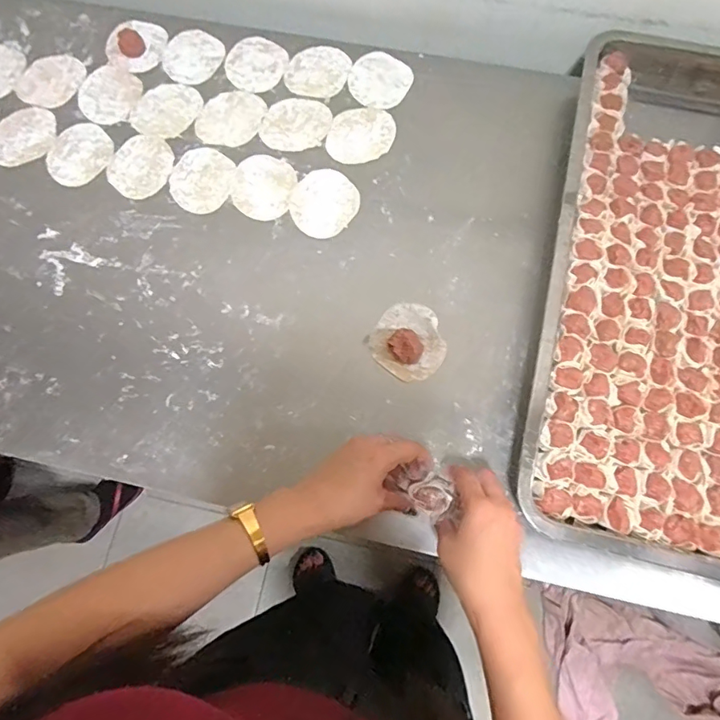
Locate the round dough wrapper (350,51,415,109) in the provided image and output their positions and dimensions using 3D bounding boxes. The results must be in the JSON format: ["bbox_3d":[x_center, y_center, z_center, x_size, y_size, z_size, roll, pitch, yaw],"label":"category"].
[{"bbox_3d":[0.026,-0.363,0.648,0.079,0.007,0.084,0,75,0],"label":"round dough wrapper"}]

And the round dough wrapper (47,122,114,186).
[{"bbox_3d":[-0.353,-0.258,0.629,0.076,0.007,0.083,0,75,0],"label":"round dough wrapper"}]

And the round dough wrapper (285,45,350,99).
[{"bbox_3d":[-0.054,-0.380,0.654,0.080,0.008,0.083,0,75,0],"label":"round dough wrapper"}]

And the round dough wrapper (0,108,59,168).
[{"bbox_3d":[-0.429,-0.286,0.639,0.087,0.011,0.069,-25,76,-6],"label":"round dough wrapper"}]

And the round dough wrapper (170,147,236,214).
[{"bbox_3d":[-0.194,-0.222,0.612,0.076,0.004,0.087,8,75,3],"label":"round dough wrapper"}]

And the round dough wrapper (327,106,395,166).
[{"bbox_3d":[0.002,-0.284,0.630,0.079,0.004,0.087,21,76,6],"label":"round dough wrapper"}]

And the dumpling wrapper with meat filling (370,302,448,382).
[{"bbox_3d":[0.055,-0.023,0.534,0.079,0.020,0.081,0,75,0],"label":"dumpling wrapper with meat filling"}]

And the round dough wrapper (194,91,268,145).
[{"bbox_3d":[-0.164,-0.309,0.636,0.079,0.004,0.084,0,75,0],"label":"round dough wrapper"}]

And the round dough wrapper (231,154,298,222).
[{"bbox_3d":[-0.118,-0.210,0.607,0.074,0.004,0.084,14,75,4],"label":"round dough wrapper"}]

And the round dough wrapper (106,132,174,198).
[{"bbox_3d":[-0.273,-0.243,0.622,0.077,0.004,0.084,0,75,0],"label":"round dough wrapper"}]

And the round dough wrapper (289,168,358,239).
[{"bbox_3d":[-0.044,-0.187,0.594,0.080,0.004,0.086,0,75,0],"label":"round dough wrapper"}]

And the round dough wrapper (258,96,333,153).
[{"bbox_3d":[-0.080,-0.297,0.631,0.082,0.004,0.083,0,75,0],"label":"round dough wrapper"}]

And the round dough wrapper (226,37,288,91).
[{"bbox_3d":[-0.140,-0.405,0.685,0.079,0.009,0.091,22,76,6],"label":"round dough wrapper"}]

